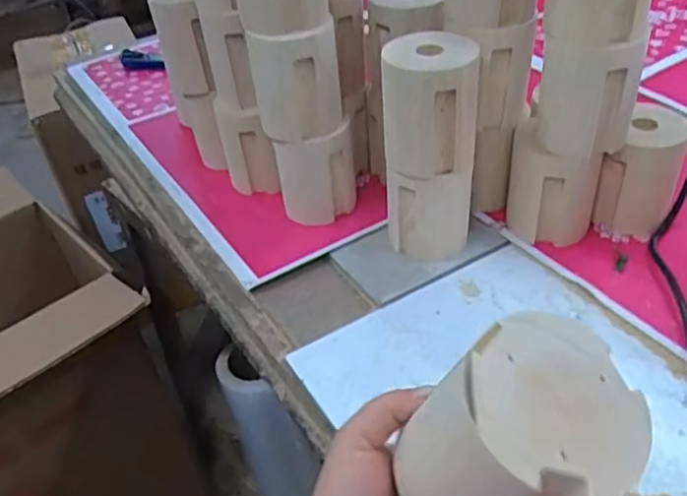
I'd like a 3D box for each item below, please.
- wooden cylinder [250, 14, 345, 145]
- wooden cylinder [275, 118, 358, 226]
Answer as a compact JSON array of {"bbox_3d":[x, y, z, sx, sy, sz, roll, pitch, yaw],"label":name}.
[{"bbox_3d":[-0.043,-0.167,0.625,0.082,0.101,0.090,-6,39,2],"label":"wooden cylinder"},{"bbox_3d":[-0.028,-0.084,0.683,0.084,0.097,0.076,-11,40,-4],"label":"wooden cylinder"}]

